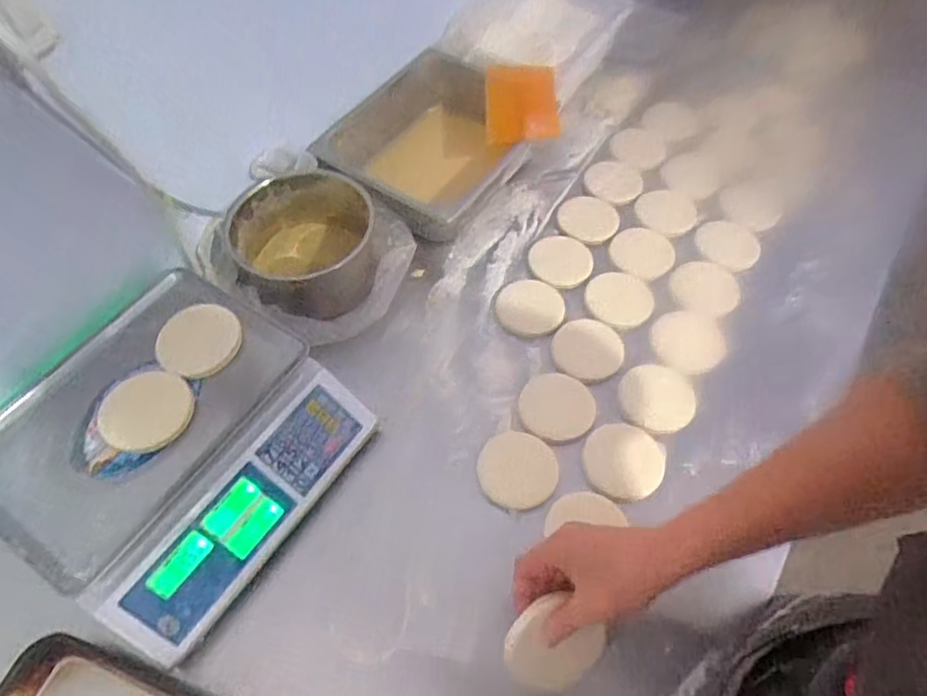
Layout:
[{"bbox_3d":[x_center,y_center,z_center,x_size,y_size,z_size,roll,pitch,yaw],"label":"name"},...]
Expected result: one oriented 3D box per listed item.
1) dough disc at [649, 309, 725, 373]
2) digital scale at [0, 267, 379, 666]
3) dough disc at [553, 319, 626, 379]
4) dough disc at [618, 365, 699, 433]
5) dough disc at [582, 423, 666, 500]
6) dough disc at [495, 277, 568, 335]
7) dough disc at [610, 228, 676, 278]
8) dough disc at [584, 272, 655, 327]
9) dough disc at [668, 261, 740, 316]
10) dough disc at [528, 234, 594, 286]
[{"bbox_3d":[0.308,-0.010,0.819,0.102,0.014,0.090,-8,58,-4],"label":"dough disc"},{"bbox_3d":[-0.331,0.105,0.688,0.335,0.127,0.339,30,62,18],"label":"digital scale"},{"bbox_3d":[0.171,0.001,0.815,0.095,0.013,0.087,0,58,0],"label":"dough disc"},{"bbox_3d":[0.254,0.064,0.776,0.102,0.016,0.088,-20,60,-12],"label":"dough disc"},{"bbox_3d":[0.197,0.138,0.730,0.095,0.013,0.090,0,58,0],"label":"dough disc"},{"bbox_3d":[0.096,-0.059,0.852,0.097,0.014,0.086,7,58,5],"label":"dough disc"},{"bbox_3d":[0.267,-0.141,0.890,0.091,0.023,0.087,0,58,0],"label":"dough disc"},{"bbox_3d":[0.225,-0.072,0.857,0.092,0.018,0.088,0,58,0],"label":"dough disc"},{"bbox_3d":[0.346,-0.086,0.856,0.100,0.022,0.084,3,58,3],"label":"dough disc"},{"bbox_3d":[0.147,-0.133,0.894,0.092,0.005,0.100,0,58,0],"label":"dough disc"}]

